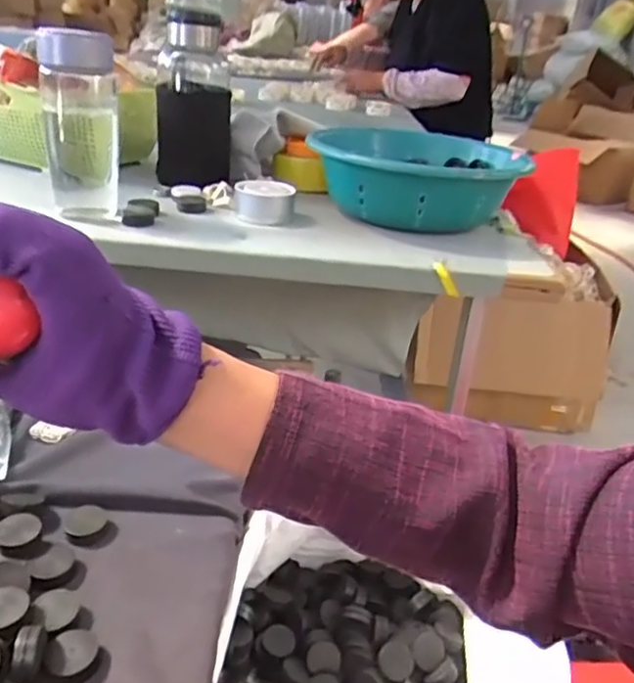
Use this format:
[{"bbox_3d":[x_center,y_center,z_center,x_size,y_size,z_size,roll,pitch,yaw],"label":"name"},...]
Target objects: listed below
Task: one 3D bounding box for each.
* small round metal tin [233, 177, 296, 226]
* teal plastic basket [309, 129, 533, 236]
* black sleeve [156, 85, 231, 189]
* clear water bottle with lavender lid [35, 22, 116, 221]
[{"bbox_3d":[-0.059,-0.157,0.694,0.068,0.037,0.060,2,28,-8],"label":"small round metal tin"},{"bbox_3d":[0.120,-0.197,0.742,0.230,0.077,0.256,9,27,5],"label":"teal plastic basket"},{"bbox_3d":[-0.160,-0.264,0.803,0.092,0.129,0.020,3,41,-13],"label":"black sleeve"},{"bbox_3d":[-0.240,-0.222,0.627,0.067,0.171,0.071,-5,30,-21],"label":"clear water bottle with lavender lid"}]

